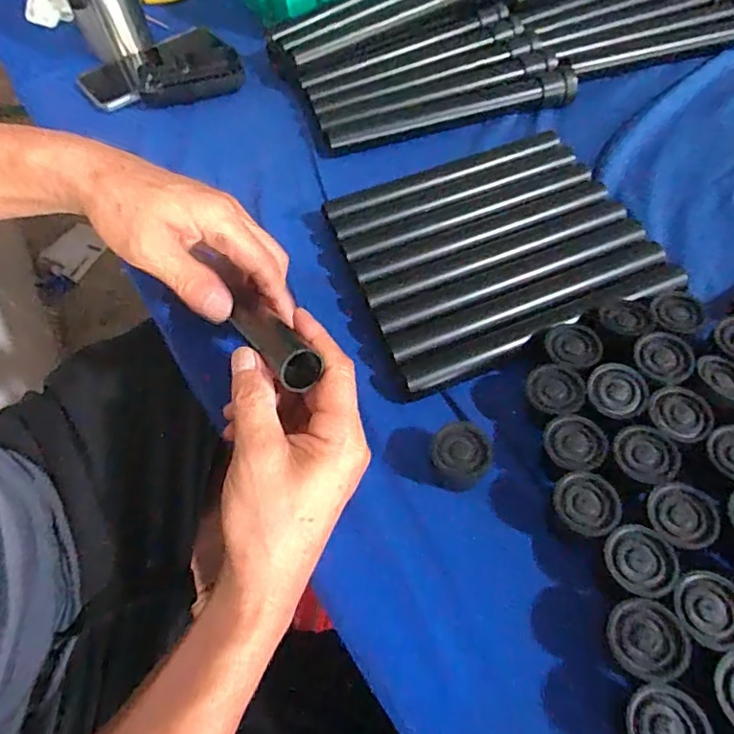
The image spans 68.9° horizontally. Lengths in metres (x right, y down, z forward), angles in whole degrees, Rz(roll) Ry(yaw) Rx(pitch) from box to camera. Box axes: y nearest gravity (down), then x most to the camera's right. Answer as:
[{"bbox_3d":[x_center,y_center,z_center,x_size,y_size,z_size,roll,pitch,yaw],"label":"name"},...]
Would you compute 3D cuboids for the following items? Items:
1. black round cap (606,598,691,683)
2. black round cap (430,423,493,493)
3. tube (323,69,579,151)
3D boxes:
[{"bbox_3d":[0.134,0.129,0.254,0.034,0.007,0.034,-2,57,3],"label":"black round cap"},{"bbox_3d":[0.057,0.056,0.328,0.034,0.030,0.033,-2,57,3],"label":"black round cap"},{"bbox_3d":[0.083,-0.247,0.517,0.247,0.021,0.023,-13,57,-3],"label":"tube"}]

